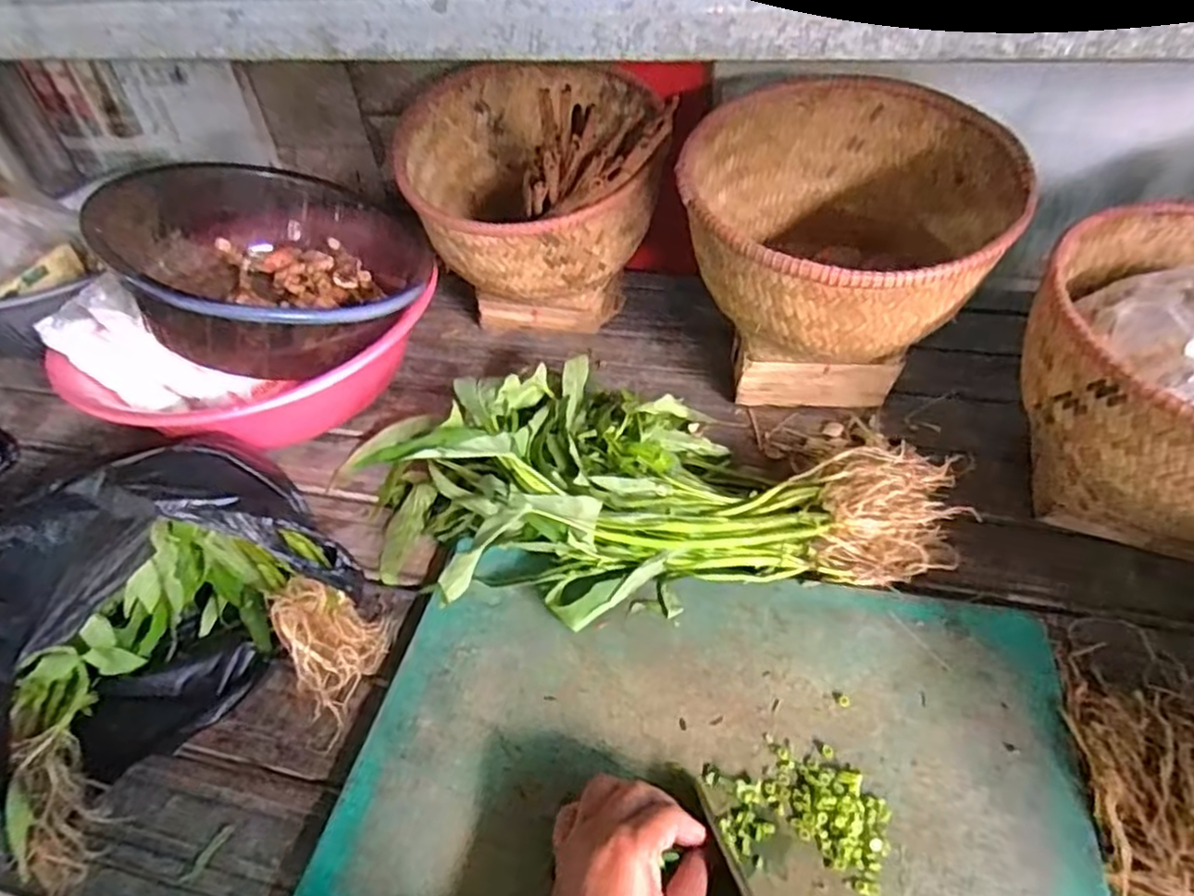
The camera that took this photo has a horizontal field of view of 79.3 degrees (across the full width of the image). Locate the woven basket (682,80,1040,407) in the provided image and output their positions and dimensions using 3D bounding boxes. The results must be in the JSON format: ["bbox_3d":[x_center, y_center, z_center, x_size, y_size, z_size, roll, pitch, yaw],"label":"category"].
[{"bbox_3d":[0.209,-0.162,0.650,0.257,0.230,0.265,-3,44,3],"label":"woven basket"}]

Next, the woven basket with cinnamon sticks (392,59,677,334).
[{"bbox_3d":[-0.063,-0.249,0.766,0.247,0.240,0.270,-6,44,1],"label":"woven basket with cinnamon sticks"}]

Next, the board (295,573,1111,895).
[{"bbox_3d":[0.068,0.197,0.455,0.440,0.021,0.290,5,45,12],"label":"board"}]

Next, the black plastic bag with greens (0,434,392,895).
[{"bbox_3d":[-0.316,0.121,0.497,0.273,0.126,0.219,-27,48,-21],"label":"black plastic bag with greens"}]

